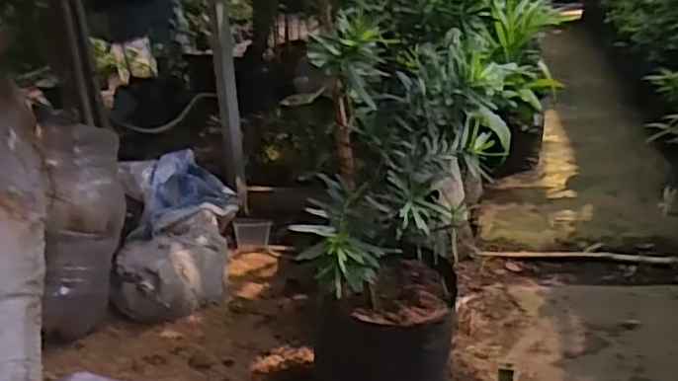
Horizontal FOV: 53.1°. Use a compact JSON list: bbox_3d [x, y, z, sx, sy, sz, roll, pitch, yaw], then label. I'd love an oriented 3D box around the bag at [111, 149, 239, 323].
[{"bbox_3d":[-0.426,0.092,1.821,0.257,0.201,0.553,-2,36,1],"label":"bag"}]

